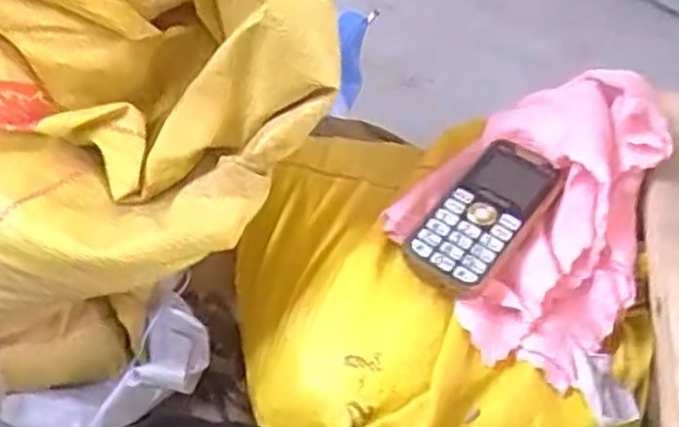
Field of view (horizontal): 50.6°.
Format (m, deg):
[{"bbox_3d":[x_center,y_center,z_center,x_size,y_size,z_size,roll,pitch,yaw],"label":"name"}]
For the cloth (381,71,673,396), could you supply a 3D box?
[{"bbox_3d":[0.152,-0.013,0.504,0.160,0.057,0.249,36,70,20],"label":"cloth"}]

